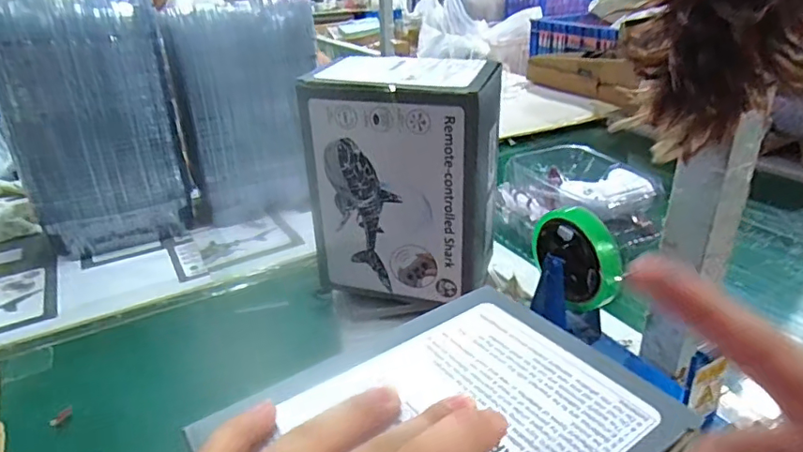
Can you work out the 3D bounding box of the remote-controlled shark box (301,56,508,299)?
[{"bbox_3d":[0.003,-0.039,0.480,0.155,0.201,0.078,8,28,17],"label":"remote-controlled shark box"}]

